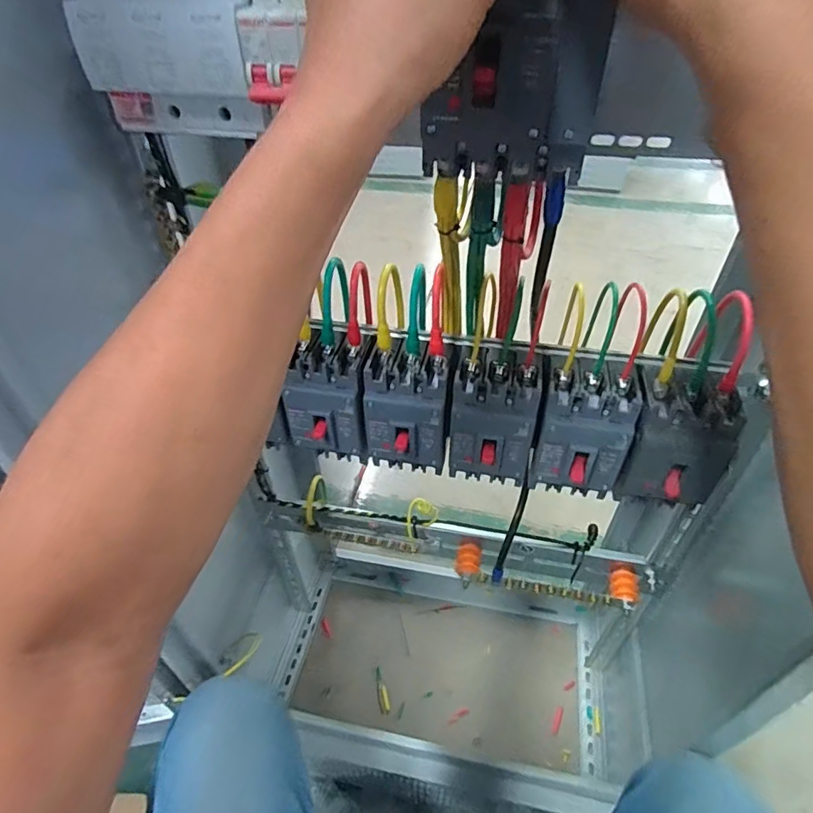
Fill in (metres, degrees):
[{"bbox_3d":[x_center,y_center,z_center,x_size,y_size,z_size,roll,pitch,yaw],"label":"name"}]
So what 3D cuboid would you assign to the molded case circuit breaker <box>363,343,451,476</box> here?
[{"bbox_3d":[0.001,0.006,0.503,0.079,0.115,0.061,7,43,8],"label":"molded case circuit breaker"}]

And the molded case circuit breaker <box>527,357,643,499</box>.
[{"bbox_3d":[0.161,0.021,0.471,0.075,0.115,0.067,10,44,11],"label":"molded case circuit breaker"}]

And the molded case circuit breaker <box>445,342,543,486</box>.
[{"bbox_3d":[0.081,0.011,0.486,0.077,0.112,0.069,10,44,11],"label":"molded case circuit breaker"}]

